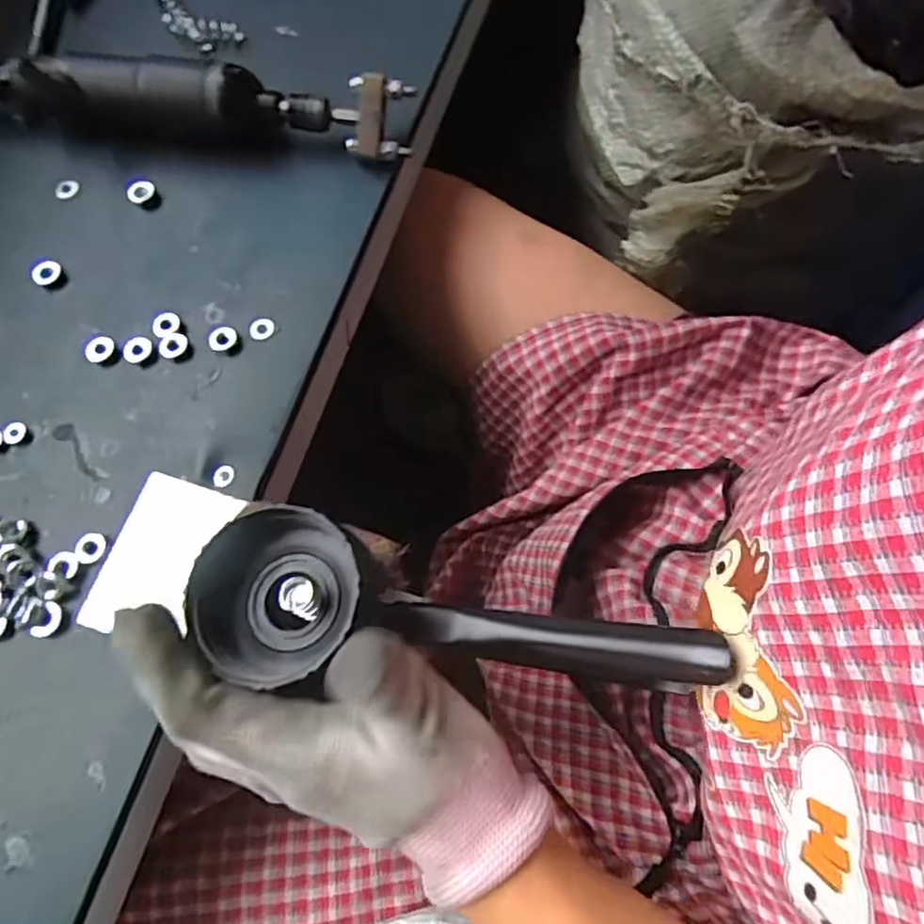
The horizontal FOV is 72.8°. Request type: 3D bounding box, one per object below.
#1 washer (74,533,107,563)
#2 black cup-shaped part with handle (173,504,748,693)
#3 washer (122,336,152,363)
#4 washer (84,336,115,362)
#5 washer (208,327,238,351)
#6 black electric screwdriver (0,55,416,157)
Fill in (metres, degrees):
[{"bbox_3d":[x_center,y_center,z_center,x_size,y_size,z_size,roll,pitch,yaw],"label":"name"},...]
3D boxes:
[{"bbox_3d":[-0.175,0.040,0.294,0.014,0.004,0.014,-14,70,-3],"label":"washer"},{"bbox_3d":[-0.009,0.060,0.243,0.203,0.050,0.059,7,70,4],"label":"black cup-shaped part with handle"},{"bbox_3d":[-0.170,-0.059,0.330,0.016,0.004,0.014,-25,71,-7],"label":"washer"},{"bbox_3d":[-0.191,-0.060,0.330,0.015,0.004,0.014,-12,83,-3],"label":"washer"},{"bbox_3d":[-0.126,-0.065,0.331,0.015,0.005,0.013,-33,72,-10],"label":"washer"},{"bbox_3d":[-0.164,-0.208,0.366,0.262,0.046,0.032,5,70,4],"label":"black electric screwdriver"}]

